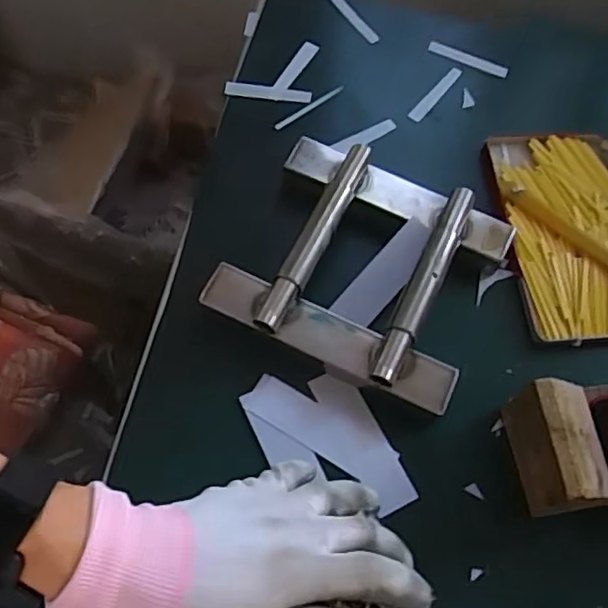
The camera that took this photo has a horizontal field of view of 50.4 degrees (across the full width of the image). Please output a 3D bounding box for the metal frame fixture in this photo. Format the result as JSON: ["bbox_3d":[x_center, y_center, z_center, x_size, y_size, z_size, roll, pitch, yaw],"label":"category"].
[{"bbox_3d":[0.048,-0.032,0.515,0.193,0.046,0.178,25,66,8],"label":"metal frame fixture"}]

